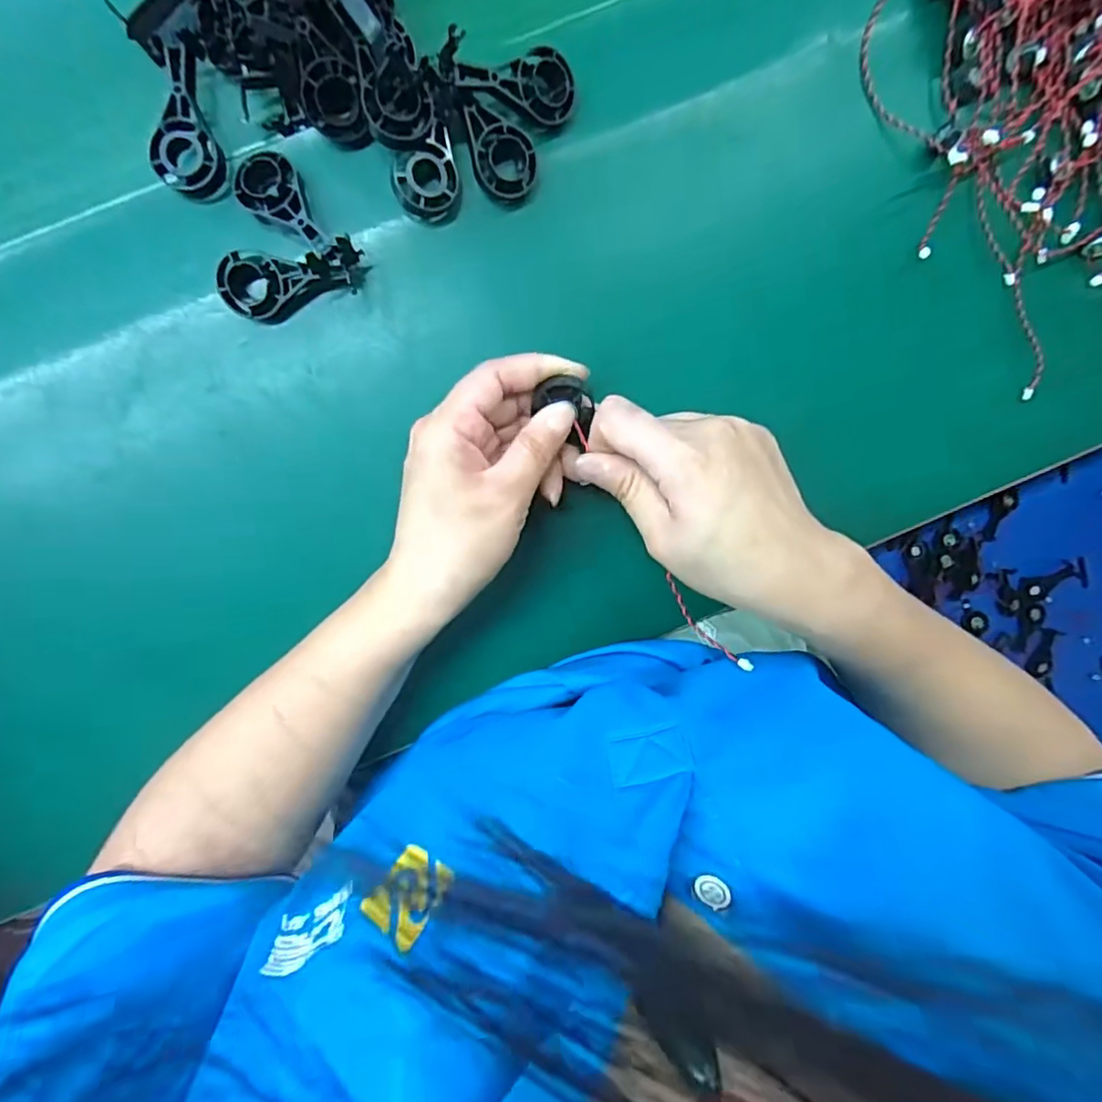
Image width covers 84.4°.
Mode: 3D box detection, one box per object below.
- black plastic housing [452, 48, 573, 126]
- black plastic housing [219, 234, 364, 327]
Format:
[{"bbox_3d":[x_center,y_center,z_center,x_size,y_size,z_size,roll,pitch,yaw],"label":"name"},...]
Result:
[{"bbox_3d":[-0.015,-0.206,0.267,0.055,0.009,0.026,-9,99,-24],"label":"black plastic housing"},{"bbox_3d":[-0.119,-0.124,0.277,0.061,0.030,0.029,-5,99,-5],"label":"black plastic housing"}]

